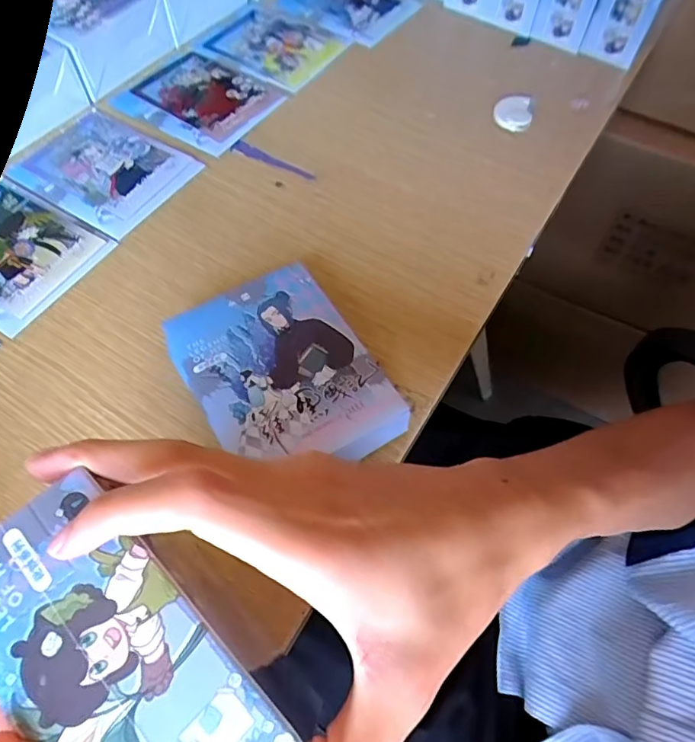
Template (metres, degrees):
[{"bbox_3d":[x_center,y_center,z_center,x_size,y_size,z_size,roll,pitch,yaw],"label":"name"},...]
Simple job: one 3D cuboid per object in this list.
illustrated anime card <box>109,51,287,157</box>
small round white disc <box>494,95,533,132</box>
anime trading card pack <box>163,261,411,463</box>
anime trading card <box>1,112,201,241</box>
[{"bbox_3d":[-0.142,-0.265,0.495,0.142,0.009,0.105,32,66,16],"label":"illustrated anime card"},{"bbox_3d":[0.157,-0.247,0.490,0.033,0.013,0.039,4,63,1],"label":"small round white disc"},{"bbox_3d":[-0.043,0.005,0.344,0.109,0.032,0.146,-28,65,-15],"label":"anime trading card pack"},{"bbox_3d":[-0.215,-0.181,0.453,0.142,0.005,0.107,29,65,15],"label":"anime trading card"}]

